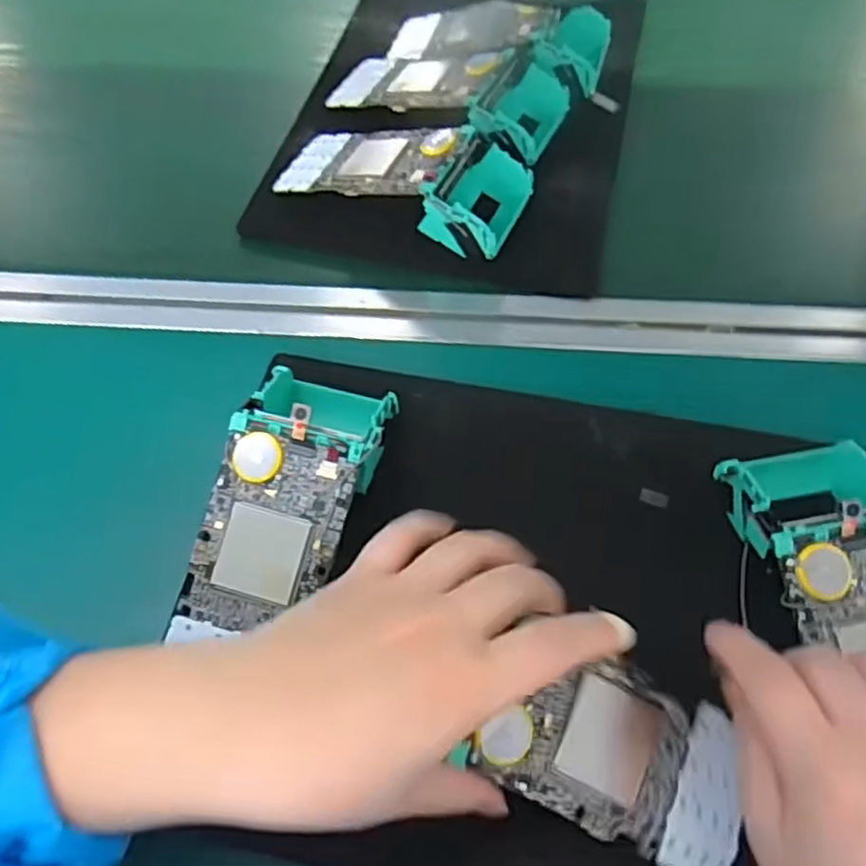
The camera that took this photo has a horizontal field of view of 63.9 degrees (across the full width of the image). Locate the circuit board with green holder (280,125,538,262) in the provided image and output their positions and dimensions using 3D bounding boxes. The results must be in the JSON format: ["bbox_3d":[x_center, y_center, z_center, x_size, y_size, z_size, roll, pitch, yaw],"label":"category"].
[{"bbox_3d":[-0.021,-0.179,0.472,0.170,0.054,0.075,25,62,11],"label":"circuit board with green holder"}]

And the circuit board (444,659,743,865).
[{"bbox_3d":[0.077,0.131,0.286,0.121,0.005,0.064,31,68,-9],"label":"circuit board"}]

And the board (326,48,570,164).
[{"bbox_3d":[0.010,-0.256,0.517,0.173,0.050,0.082,24,62,11],"label":"board"}]

